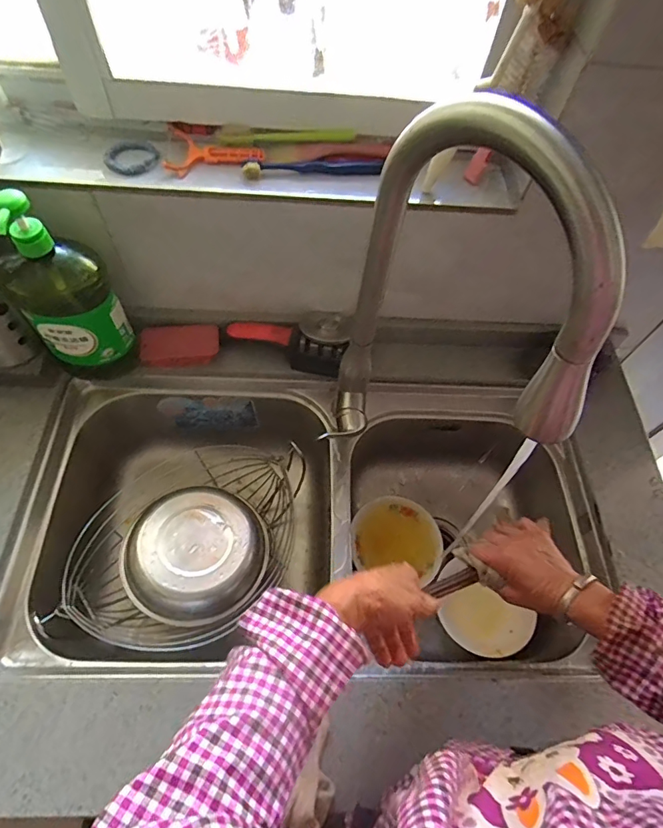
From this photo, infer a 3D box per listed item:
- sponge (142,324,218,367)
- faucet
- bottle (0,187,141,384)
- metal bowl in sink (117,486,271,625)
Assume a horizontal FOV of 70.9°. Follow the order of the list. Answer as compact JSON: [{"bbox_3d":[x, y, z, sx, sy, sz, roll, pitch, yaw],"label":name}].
[{"bbox_3d":[-0.226,-0.103,0.698,0.112,0.023,0.059,-5,61,-7],"label":"sponge"},{"bbox_3d":[0.094,-0.051,0.437,0.051,0.417,0.242,-31,67,-20],"label":"faucet"},{"bbox_3d":[-0.326,-0.141,0.582,0.113,0.272,0.074,-29,66,-19],"label":"bottle"},{"bbox_3d":[-0.195,0.195,0.669,0.195,0.055,0.184,2,60,-3],"label":"metal bowl in sink"}]

